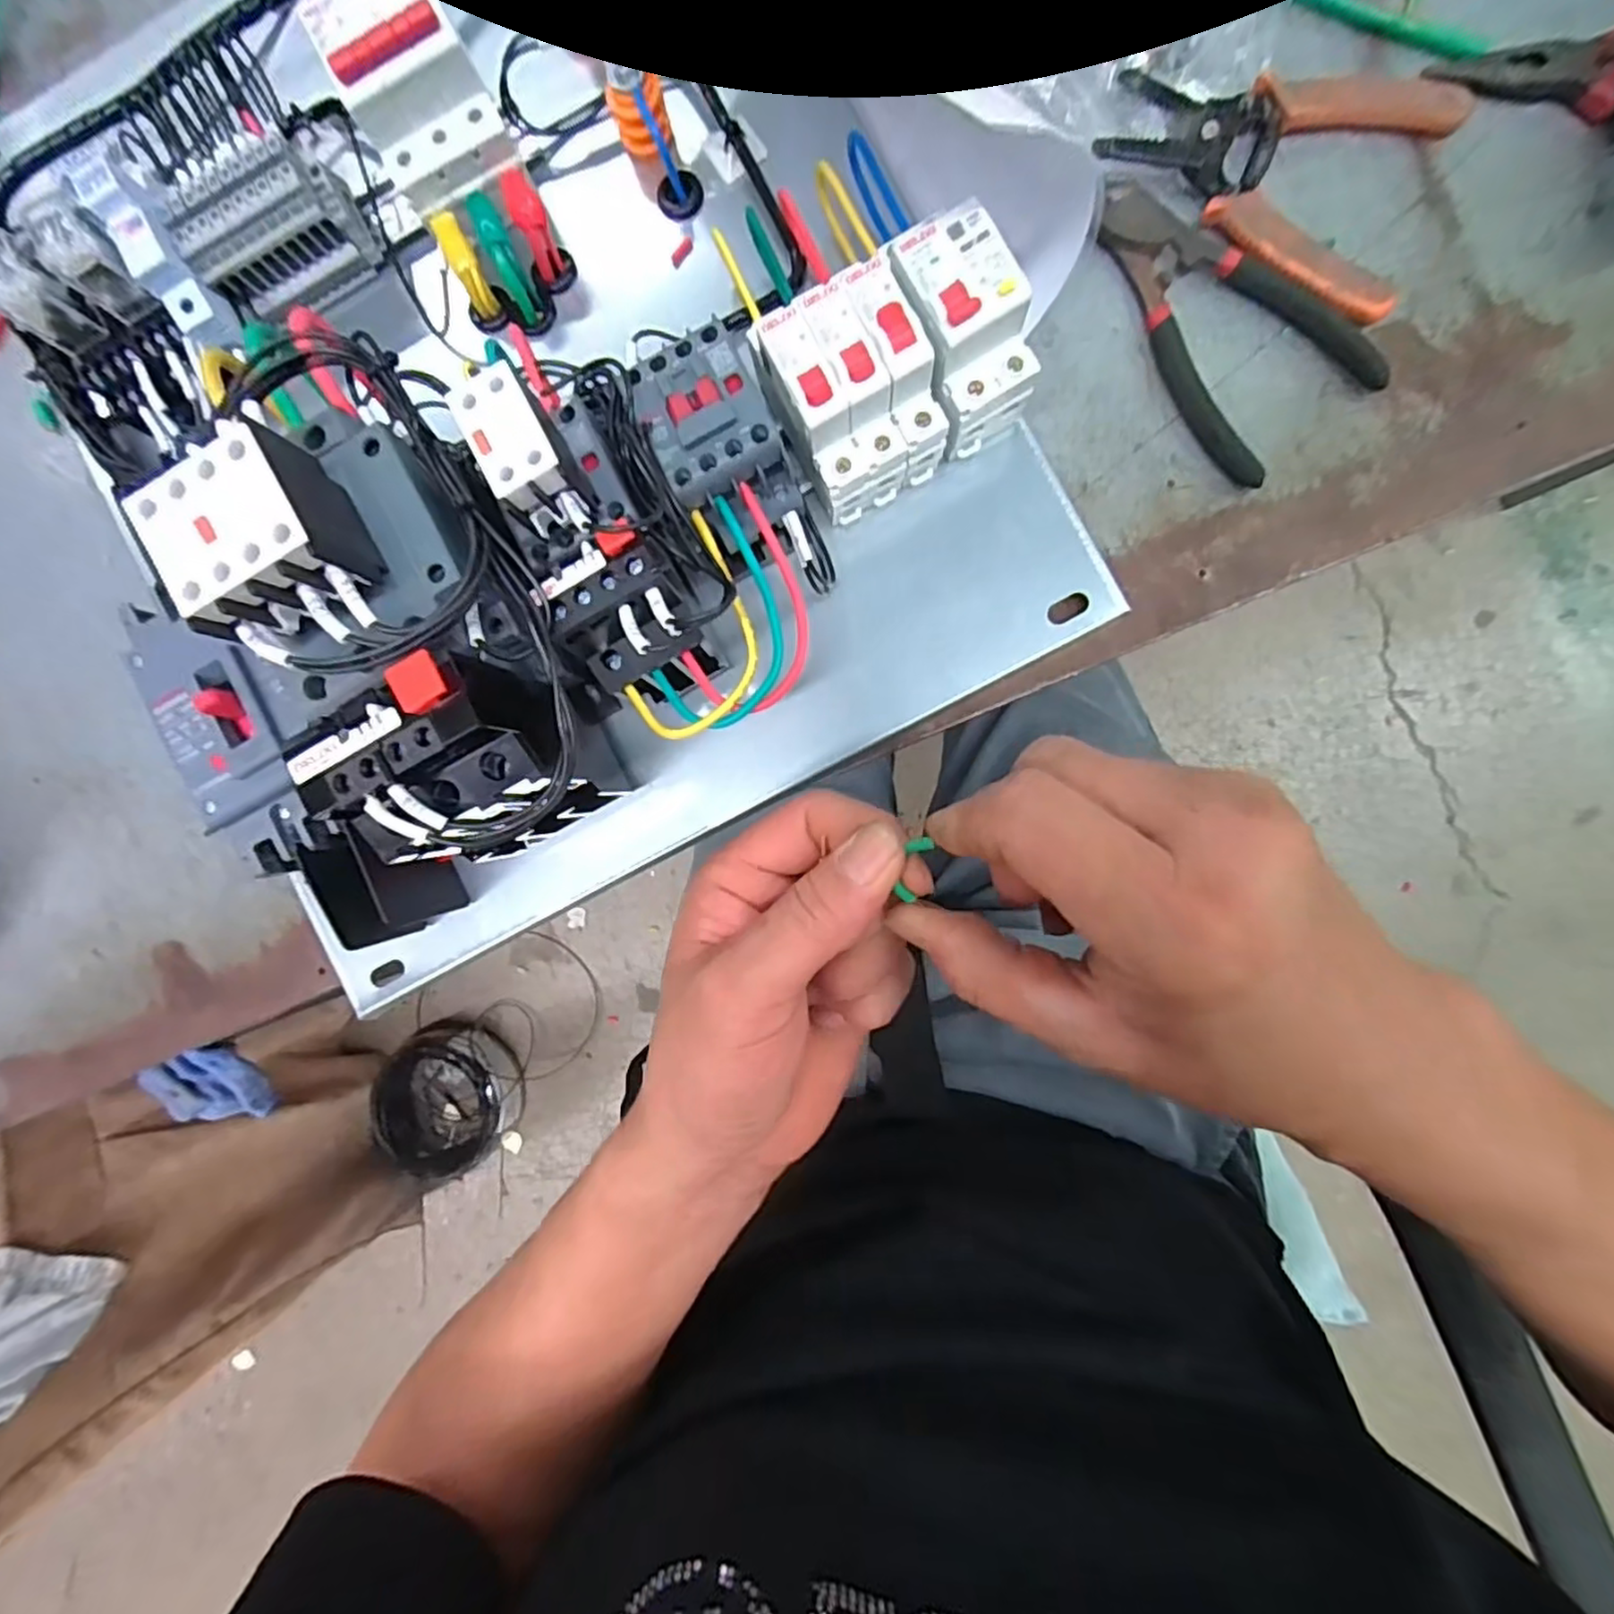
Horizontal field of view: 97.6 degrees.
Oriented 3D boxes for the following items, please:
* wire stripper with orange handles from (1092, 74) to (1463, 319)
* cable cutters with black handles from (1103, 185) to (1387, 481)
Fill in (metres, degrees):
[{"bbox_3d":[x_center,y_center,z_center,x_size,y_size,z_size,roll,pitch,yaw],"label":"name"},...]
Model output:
[{"bbox_3d":[0.212,-0.296,0.326,0.145,0.014,0.110,22,92,6],"label":"wire stripper with orange handles"},{"bbox_3d":[0.188,-0.229,0.332,0.073,0.015,0.147,-39,86,4],"label":"cable cutters with black handles"}]

